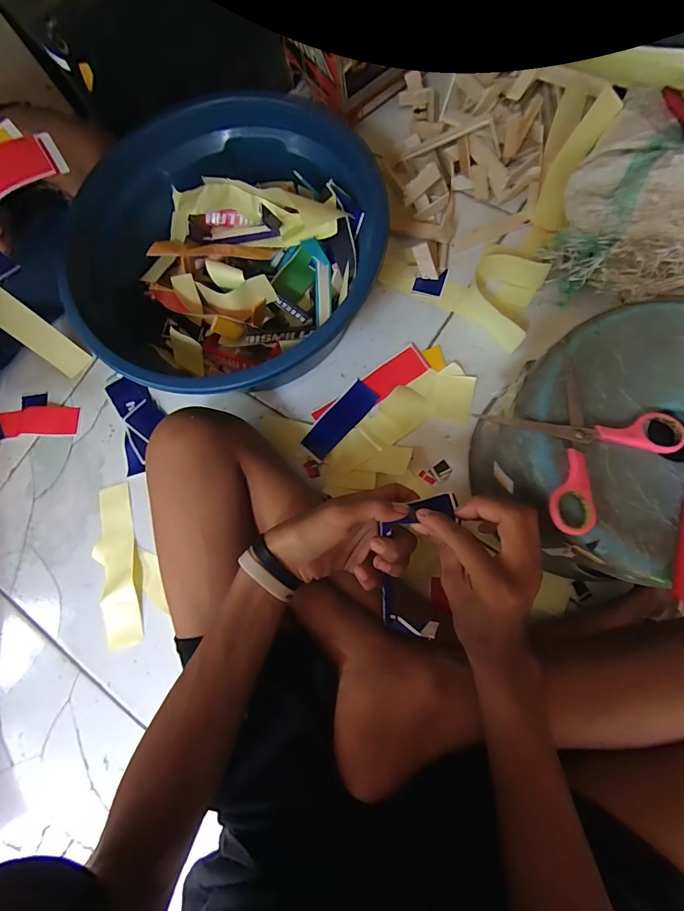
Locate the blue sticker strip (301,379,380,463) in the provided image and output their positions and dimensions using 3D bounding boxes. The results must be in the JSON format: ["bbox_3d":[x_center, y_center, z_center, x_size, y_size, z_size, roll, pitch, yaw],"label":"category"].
[{"bbox_3d":[-0.003,-0.045,0.503,0.043,0.007,0.111,41,87,13],"label":"blue sticker strip"}]

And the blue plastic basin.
[{"bbox_3d":[-0.133,-0.234,0.478,0.350,0.133,0.331,-2,79,8],"label":"blue plastic basin"}]

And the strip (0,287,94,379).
[{"bbox_3d":[-0.413,-0.166,0.532,0.043,0.139,0.022,-52,42,-9],"label":"strip"}]

